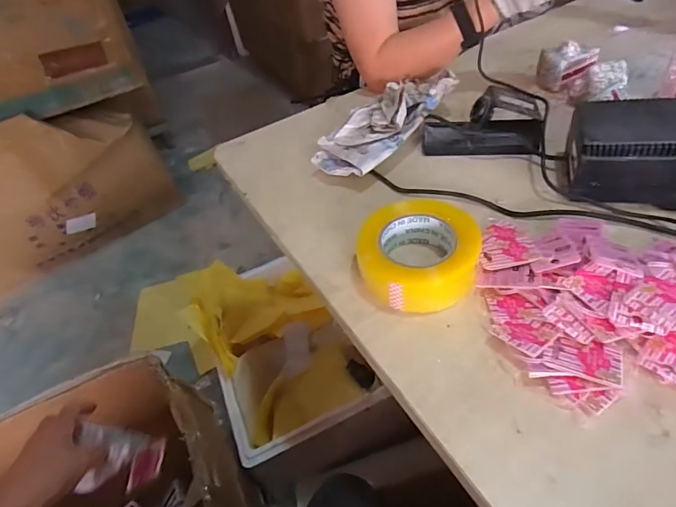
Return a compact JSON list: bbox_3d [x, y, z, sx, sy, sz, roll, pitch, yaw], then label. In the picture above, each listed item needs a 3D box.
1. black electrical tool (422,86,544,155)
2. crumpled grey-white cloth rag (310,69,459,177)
[{"bbox_3d":[0.208,-0.190,0.619,0.162,0.069,0.076,2,48,13],"label":"black electrical tool"},{"bbox_3d":[0.075,-0.208,0.664,0.124,0.057,0.276,24,56,30],"label":"crumpled grey-white cloth rag"}]

